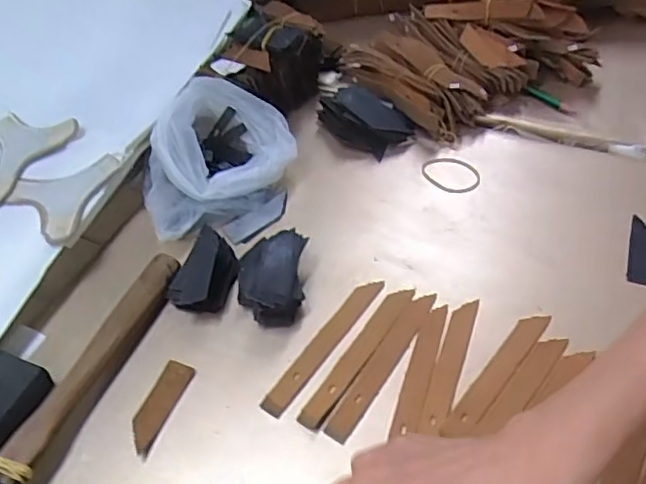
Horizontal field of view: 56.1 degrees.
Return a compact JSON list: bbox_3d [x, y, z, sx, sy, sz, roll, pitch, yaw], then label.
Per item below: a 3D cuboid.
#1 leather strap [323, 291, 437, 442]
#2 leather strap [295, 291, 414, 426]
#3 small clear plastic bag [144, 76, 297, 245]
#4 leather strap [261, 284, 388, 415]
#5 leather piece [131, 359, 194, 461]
[{"bbox_3d":[0.042,0.082,0.417,0.018,0.004,0.126,28,59,22],"label":"leather strap"},{"bbox_3d":[0.024,0.075,0.422,0.016,0.004,0.124,25,56,28],"label":"leather strap"},{"bbox_3d":[-0.091,-0.070,0.522,0.116,0.069,0.141,5,49,14],"label":"small clear plastic bag"},{"bbox_3d":[0.002,0.071,0.431,0.020,0.004,0.125,27,59,25],"label":"leather strap"},{"bbox_3d":[-0.111,0.111,0.412,0.022,0.004,0.065,16,52,16],"label":"leather piece"}]

